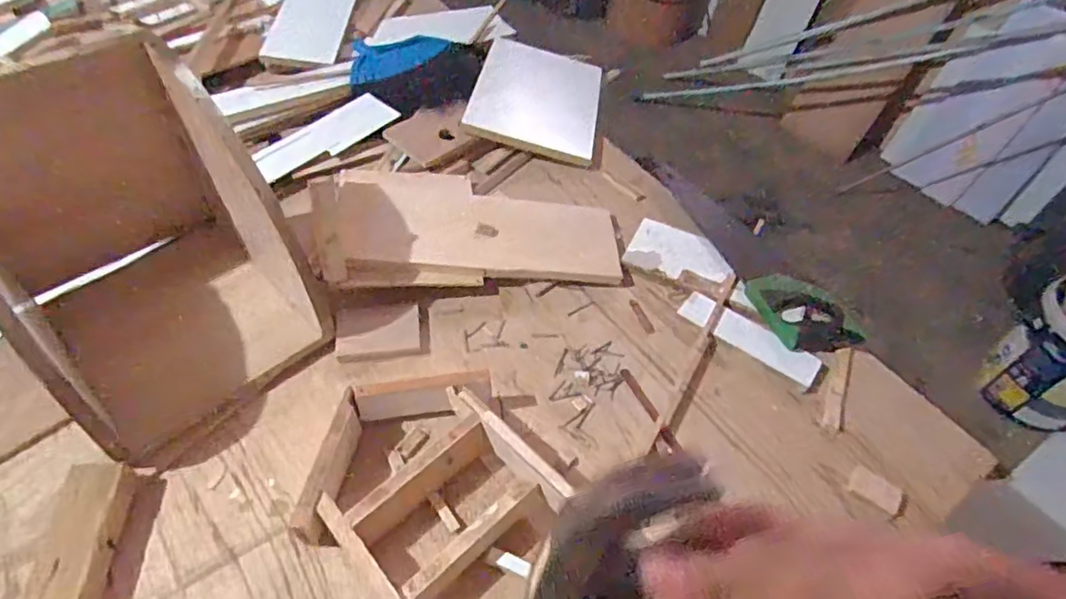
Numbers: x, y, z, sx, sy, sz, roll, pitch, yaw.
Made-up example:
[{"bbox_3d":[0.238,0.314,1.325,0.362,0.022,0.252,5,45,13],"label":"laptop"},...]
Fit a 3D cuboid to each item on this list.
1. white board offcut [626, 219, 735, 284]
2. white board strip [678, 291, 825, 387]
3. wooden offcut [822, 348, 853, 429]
[{"bbox_3d":[0.235,-0.075,0.947,0.157,0.017,0.101,20,61,18],"label":"white board offcut"},{"bbox_3d":[0.309,0.053,0.849,0.201,0.008,0.051,31,71,19],"label":"white board strip"},{"bbox_3d":[0.414,0.118,0.807,0.028,0.008,0.122,23,62,3],"label":"wooden offcut"}]

